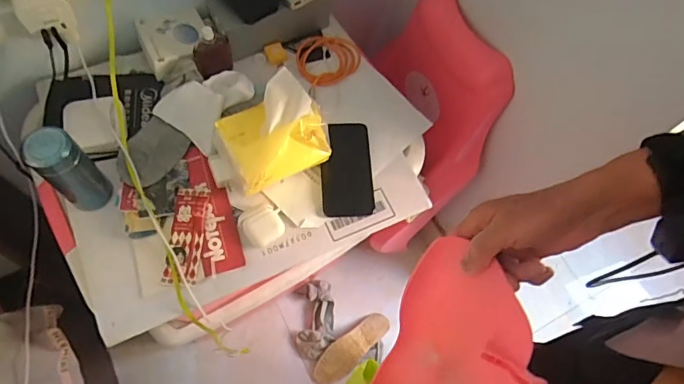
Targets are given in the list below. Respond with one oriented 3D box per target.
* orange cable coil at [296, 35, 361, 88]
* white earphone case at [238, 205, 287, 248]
[{"bbox_3d":[-0.022,-0.214,0.765,0.105,0.031,0.092,0,65,-5],"label":"orange cable coil"},{"bbox_3d":[-0.111,0.046,0.643,0.058,0.019,0.051,-28,70,-17],"label":"white earphone case"}]

